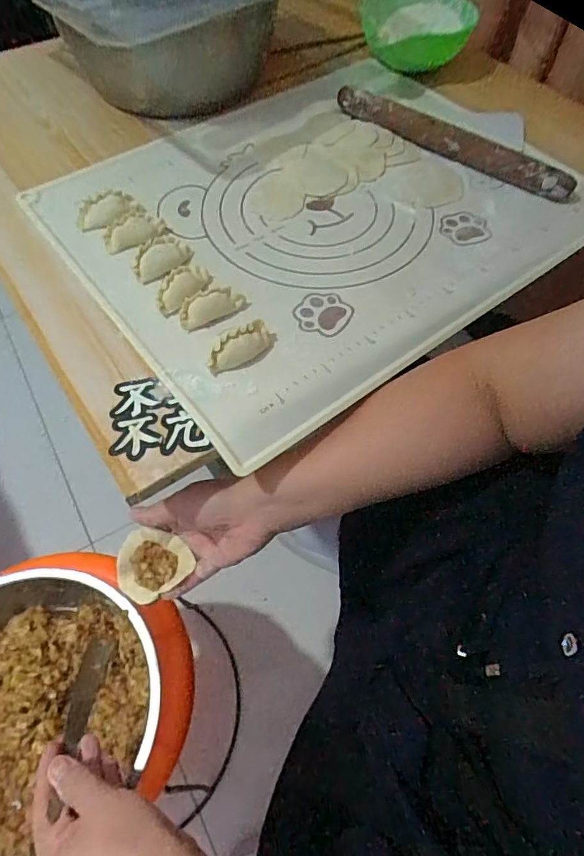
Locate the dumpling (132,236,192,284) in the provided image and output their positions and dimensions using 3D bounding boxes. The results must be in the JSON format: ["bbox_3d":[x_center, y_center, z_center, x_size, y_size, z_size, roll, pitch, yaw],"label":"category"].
[{"bbox_3d":[-0.120,-0.155,0.466,0.028,0.018,0.056,39,64,19],"label":"dumpling"}]

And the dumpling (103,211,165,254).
[{"bbox_3d":[-0.150,-0.187,0.485,0.058,0.022,0.021,-23,62,-16],"label":"dumpling"}]

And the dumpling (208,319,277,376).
[{"bbox_3d":[-0.038,-0.066,0.410,0.062,0.021,0.021,-36,67,-22],"label":"dumpling"}]

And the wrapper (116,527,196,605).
[{"bbox_3d":[-0.121,0.116,0.436,0.057,0.016,0.058,1,58,-2],"label":"wrapper"}]

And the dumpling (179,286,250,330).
[{"bbox_3d":[-0.068,-0.104,0.436,0.060,0.020,0.019,-23,62,-16],"label":"dumpling"}]

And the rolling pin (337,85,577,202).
[{"bbox_3d":[0.170,-0.315,0.557,0.275,0.028,0.035,34,63,17],"label":"rolling pin"}]

